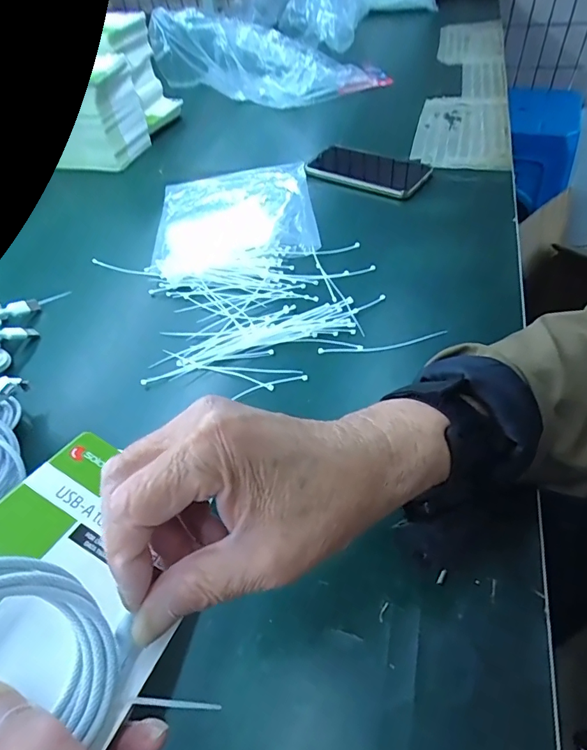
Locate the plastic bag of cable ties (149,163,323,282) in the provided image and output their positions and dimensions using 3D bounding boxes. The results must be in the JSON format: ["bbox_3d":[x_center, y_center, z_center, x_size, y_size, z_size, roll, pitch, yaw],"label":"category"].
[{"bbox_3d":[-0.072,-0.193,0.561,0.187,0.016,0.228,-7,49,1],"label":"plastic bag of cable ties"}]

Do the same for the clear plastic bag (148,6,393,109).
[{"bbox_3d":[-0.037,-0.545,0.800,0.398,0.102,0.126,4,48,-9],"label":"clear plastic bag"}]

